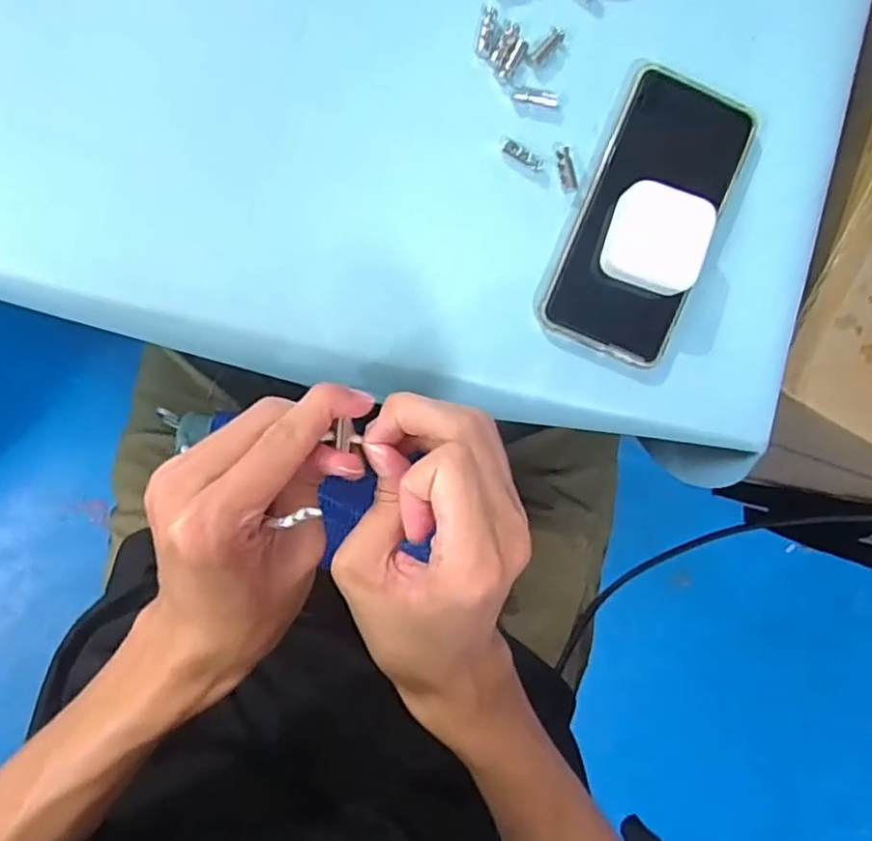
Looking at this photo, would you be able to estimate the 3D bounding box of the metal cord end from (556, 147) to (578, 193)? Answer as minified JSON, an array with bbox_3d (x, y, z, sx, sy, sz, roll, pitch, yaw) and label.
[{"bbox_3d":[0.077,-0.147,0.392,0.010,0.005,0.026,-10,94,-4],"label":"metal cord end"}]

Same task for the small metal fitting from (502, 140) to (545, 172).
[{"bbox_3d":[0.051,-0.154,0.390,0.026,0.005,0.007,31,90,-6],"label":"small metal fitting"}]

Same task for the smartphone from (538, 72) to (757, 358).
[{"bbox_3d":[0.123,-0.119,0.392,0.081,0.014,0.163,24,91,-6],"label":"smartphone"}]

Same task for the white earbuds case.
[{"bbox_3d":[0.126,-0.103,0.383,0.053,0.024,0.056,16,90,-6],"label":"white earbuds case"}]

